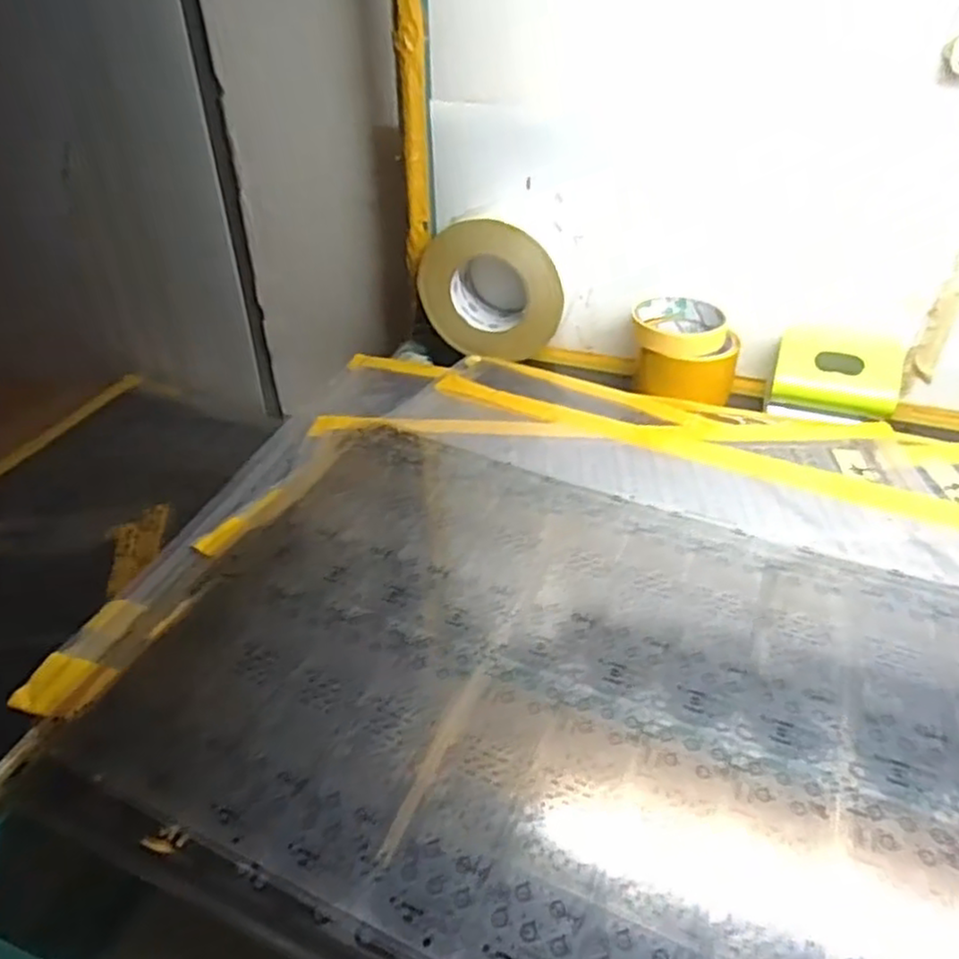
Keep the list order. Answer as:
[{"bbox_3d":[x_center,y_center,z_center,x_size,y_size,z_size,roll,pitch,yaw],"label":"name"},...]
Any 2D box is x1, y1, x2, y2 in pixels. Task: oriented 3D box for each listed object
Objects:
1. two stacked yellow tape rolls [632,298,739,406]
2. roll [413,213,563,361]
[{"bbox_3d":[0.189,-0.119,0.660,0.097,0.063,0.082,11,38,15],"label":"two stacked yellow tape rolls"},{"bbox_3d":[0.017,-0.189,0.699,0.142,0.125,0.064,15,39,21],"label":"roll"}]

